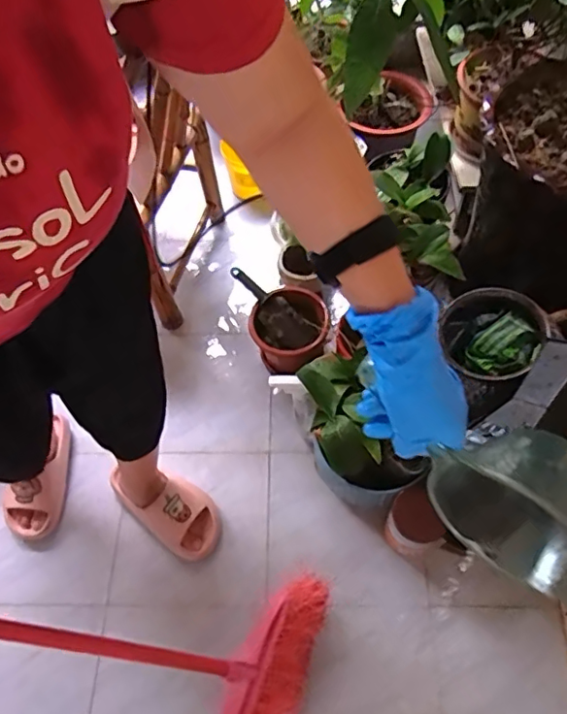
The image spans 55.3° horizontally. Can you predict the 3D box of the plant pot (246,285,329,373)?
[{"bbox_3d":[0.019,-0.061,1.221,0.175,0.118,0.149,-38,65,-17],"label":"plant pot"}]

